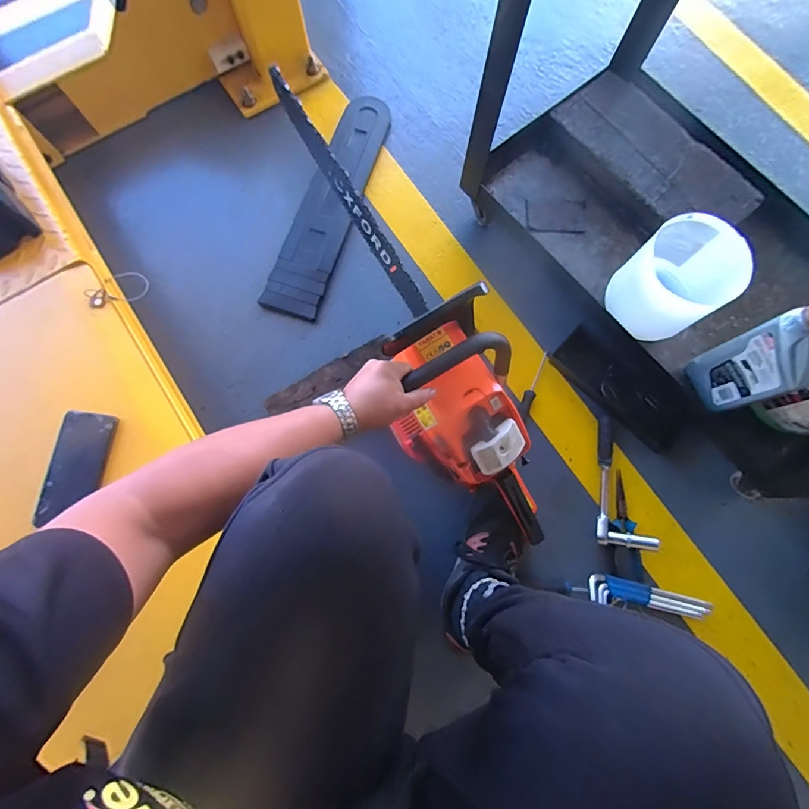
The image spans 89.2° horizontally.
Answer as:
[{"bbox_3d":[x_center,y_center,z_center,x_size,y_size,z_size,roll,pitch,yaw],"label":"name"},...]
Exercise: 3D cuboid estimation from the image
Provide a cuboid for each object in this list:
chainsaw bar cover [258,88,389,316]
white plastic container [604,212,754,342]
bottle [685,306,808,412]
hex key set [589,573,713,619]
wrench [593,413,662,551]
[{"bbox_3d":[-0.158,-0.443,0.891,0.121,0.019,0.543,18,79,4],"label":"chainsaw bar cover"},{"bbox_3d":[0.453,-0.207,0.707,0.150,0.155,0.152,0,77,0],"label":"white plastic container"},{"bbox_3d":[0.555,-0.062,0.651,0.059,0.234,0.114,-18,78,-4],"label":"bottle"},{"bbox_3d":[0.430,0.337,0.720,0.223,0.036,0.045,9,79,2],"label":"hex key set"},{"bbox_3d":[0.387,0.137,0.751,0.082,0.063,0.239,-3,79,0],"label":"wrench"}]

